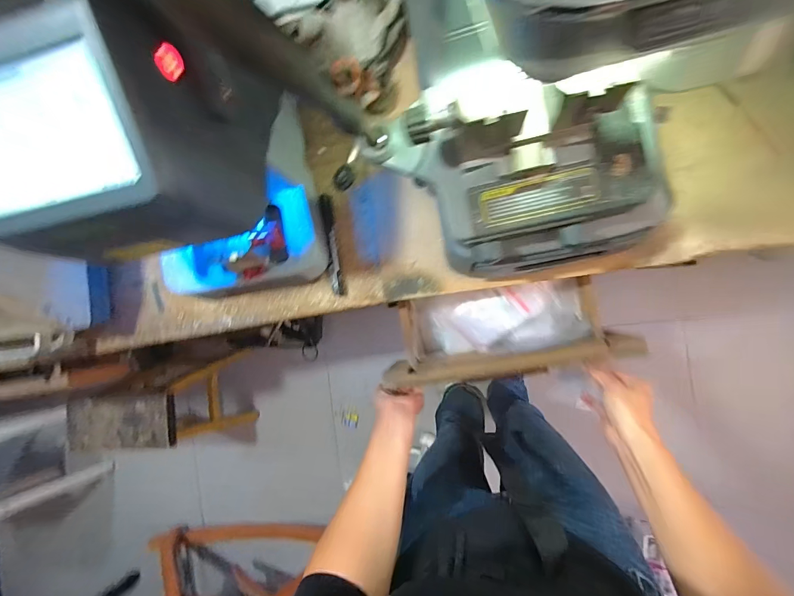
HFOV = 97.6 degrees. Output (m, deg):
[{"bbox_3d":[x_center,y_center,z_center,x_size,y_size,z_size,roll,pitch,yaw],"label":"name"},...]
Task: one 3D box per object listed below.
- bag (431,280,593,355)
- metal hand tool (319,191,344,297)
[{"bbox_3d":[0.171,0.034,0.541,0.220,0.062,0.091,-13,88,9],"label":"bag"},{"bbox_3d":[-0.092,-0.076,0.488,0.015,0.012,0.140,-8,89,9],"label":"metal hand tool"}]

